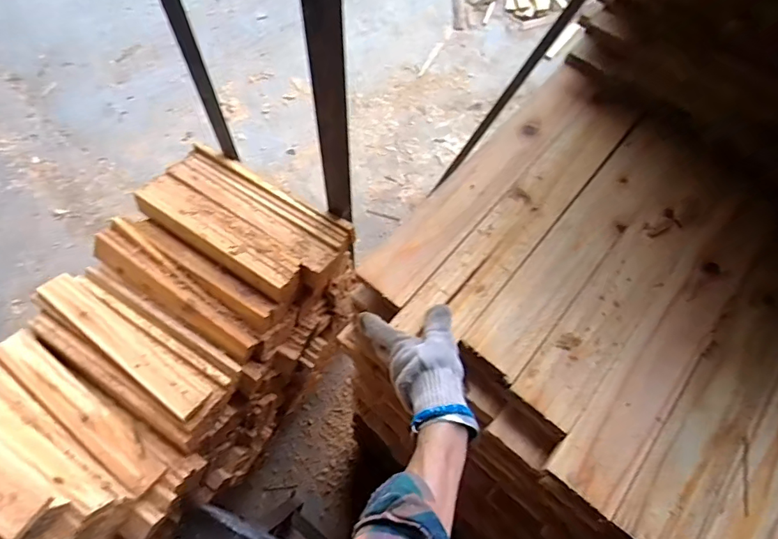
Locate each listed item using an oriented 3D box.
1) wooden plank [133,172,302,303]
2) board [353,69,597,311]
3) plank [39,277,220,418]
[{"bbox_3d":[-0.446,-0.099,1.201,0.497,0.049,0.141,31,67,12],"label":"wooden plank"},{"bbox_3d":[0.137,-0.136,0.623,0.071,0.018,0.465,39,69,15],"label":"board"},{"bbox_3d":[-0.611,0.167,1.066,0.493,0.045,0.097,32,68,12],"label":"plank"}]

